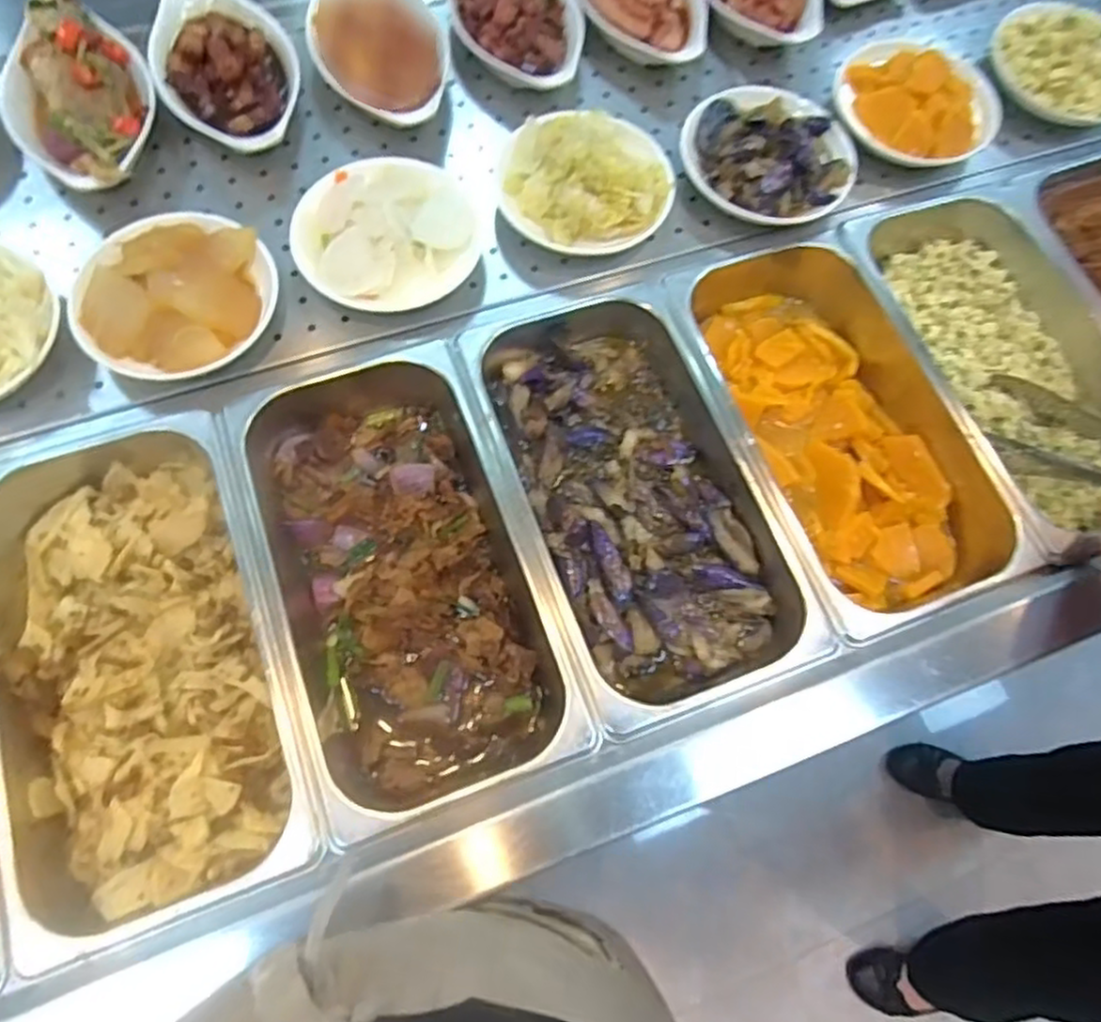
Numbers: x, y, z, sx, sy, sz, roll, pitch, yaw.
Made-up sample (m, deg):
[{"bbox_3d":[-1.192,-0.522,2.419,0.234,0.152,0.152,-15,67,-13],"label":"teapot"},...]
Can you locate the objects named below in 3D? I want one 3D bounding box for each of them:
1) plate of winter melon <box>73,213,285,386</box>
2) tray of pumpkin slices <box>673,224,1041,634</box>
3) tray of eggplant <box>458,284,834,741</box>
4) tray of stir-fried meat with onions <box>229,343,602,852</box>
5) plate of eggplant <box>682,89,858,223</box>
[{"bbox_3d":[-0.278,-0.164,0.538,0.132,0.043,0.134,1,69,-3],"label":"plate of winter melon"},{"bbox_3d":[0.218,-0.067,0.584,0.172,0.075,0.327,-19,72,-12],"label":"tray of pumpkin slices"},{"bbox_3d":[0.057,-0.015,0.548,0.174,0.064,0.329,-18,72,-12],"label":"tray of eggplant"},{"bbox_3d":[-0.107,0.041,0.519,0.174,0.079,0.329,-18,72,-12],"label":"tray of stir-fried meat with onions"},{"bbox_3d":[0.186,-0.307,0.617,0.148,0.034,0.130,28,70,7],"label":"plate of eggplant"}]

